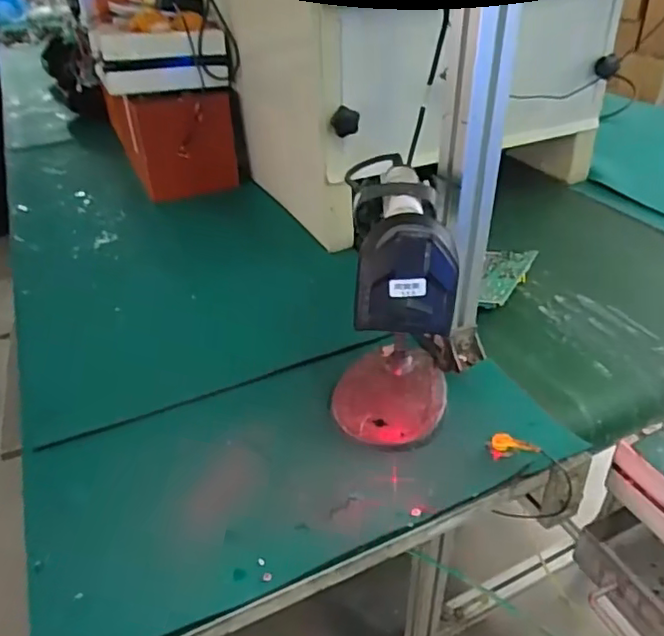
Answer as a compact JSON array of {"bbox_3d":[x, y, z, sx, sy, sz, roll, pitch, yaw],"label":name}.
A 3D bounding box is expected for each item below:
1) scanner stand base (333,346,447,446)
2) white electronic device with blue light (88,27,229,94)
[{"bbox_3d":[0.057,0.068,0.574,0.102,0.018,0.129,4,36,11],"label":"scanner stand base"},{"bbox_3d":[-0.265,-0.409,0.937,0.203,0.081,0.057,-12,36,-11],"label":"white electronic device with blue light"}]

